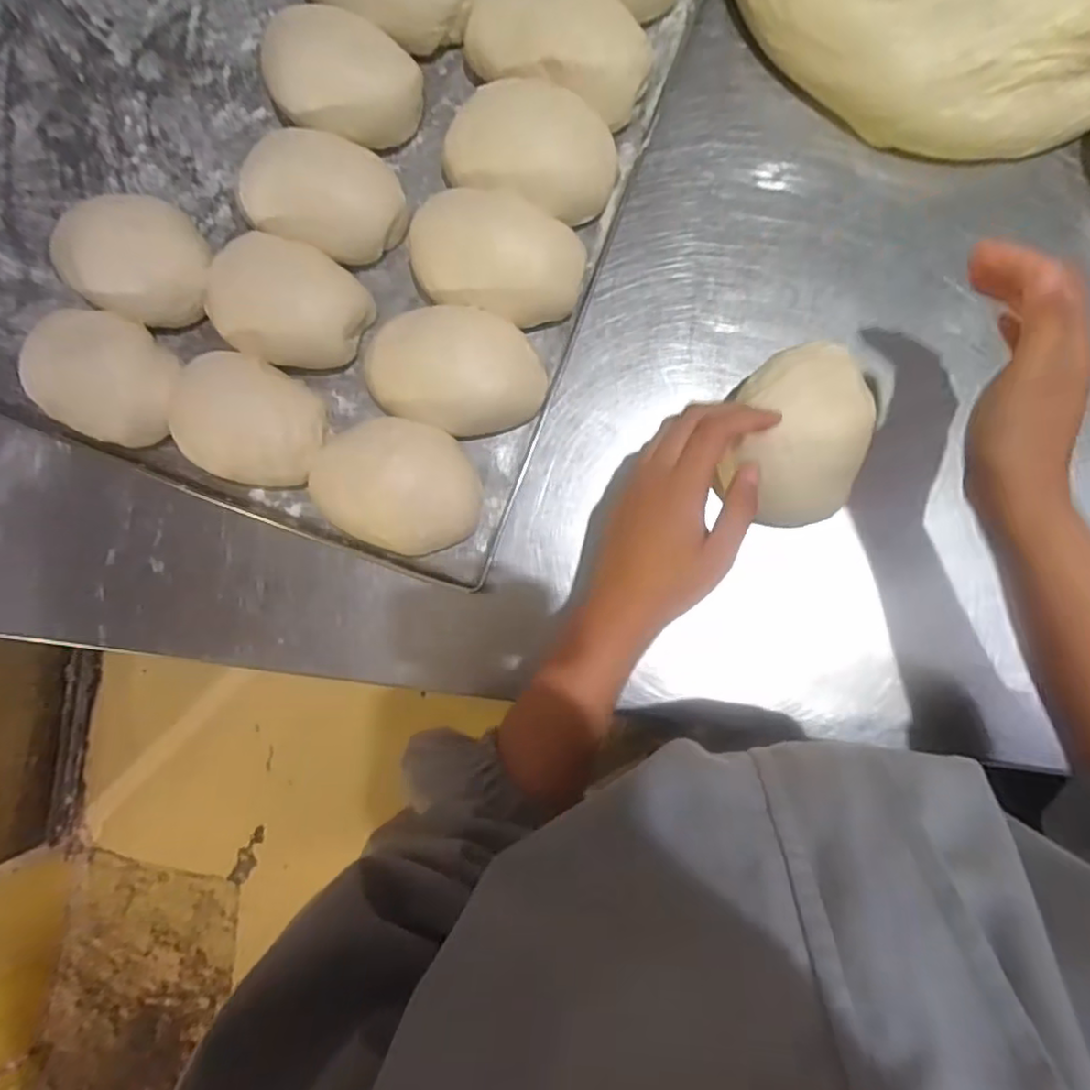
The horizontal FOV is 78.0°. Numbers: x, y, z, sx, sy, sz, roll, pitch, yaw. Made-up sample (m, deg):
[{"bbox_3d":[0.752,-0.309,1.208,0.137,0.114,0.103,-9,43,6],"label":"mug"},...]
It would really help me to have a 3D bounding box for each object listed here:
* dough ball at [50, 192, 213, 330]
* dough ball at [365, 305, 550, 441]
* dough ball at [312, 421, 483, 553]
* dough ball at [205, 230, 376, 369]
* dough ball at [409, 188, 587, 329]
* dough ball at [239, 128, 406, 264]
[{"bbox_3d":[-0.305,-0.216,0.520,0.121,0.062,0.090,30,89,7],"label":"dough ball"},{"bbox_3d":[-0.066,-0.127,0.493,0.133,0.048,0.088,20,88,7],"label":"dough ball"},{"bbox_3d":[-0.107,-0.044,0.488,0.119,0.064,0.091,16,88,6],"label":"dough ball"},{"bbox_3d":[-0.193,-0.178,0.510,0.111,0.049,0.088,25,89,7],"label":"dough ball"},{"bbox_3d":[-0.038,-0.207,0.498,0.132,0.050,0.080,15,87,6],"label":"dough ball"},{"bbox_3d":[-0.166,-0.262,0.514,0.111,0.061,0.081,19,88,7],"label":"dough ball"}]

